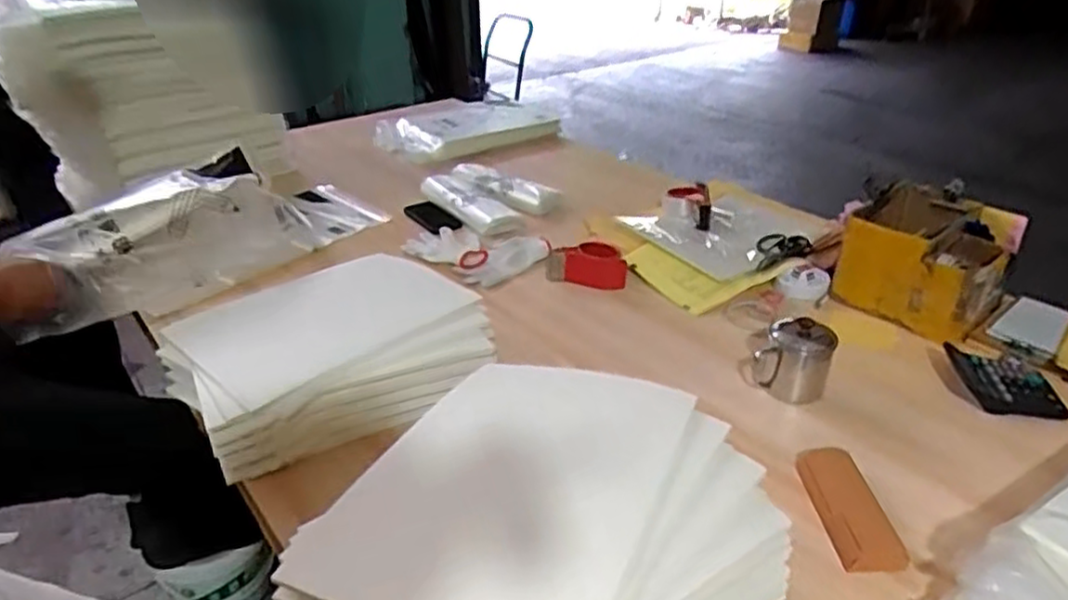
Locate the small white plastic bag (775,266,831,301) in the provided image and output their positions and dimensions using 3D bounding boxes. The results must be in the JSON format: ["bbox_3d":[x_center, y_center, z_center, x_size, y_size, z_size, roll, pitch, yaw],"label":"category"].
[{"bbox_3d":[0.484,-0.027,1.285,0.088,0.030,0.064,12,32,20],"label":"small white plastic bag"}]

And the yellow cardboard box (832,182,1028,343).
[{"bbox_3d":[0.677,-0.074,1.232,0.236,0.134,0.268,25,38,36],"label":"yellow cardboard box"}]

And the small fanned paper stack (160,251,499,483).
[{"bbox_3d":[-0.287,0.070,1.031,0.409,0.104,0.306,-22,37,-32],"label":"small fanned paper stack"}]

